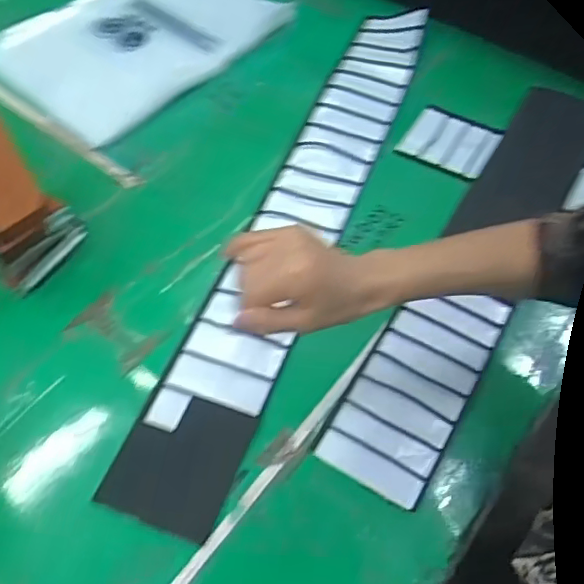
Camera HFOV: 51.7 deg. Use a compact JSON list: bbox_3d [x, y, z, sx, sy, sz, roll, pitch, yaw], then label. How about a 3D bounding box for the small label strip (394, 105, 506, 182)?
[{"bbox_3d":[0.188,-0.180,0.715,0.103,0.011,0.100,27,59,18],"label":"small label strip"}]

